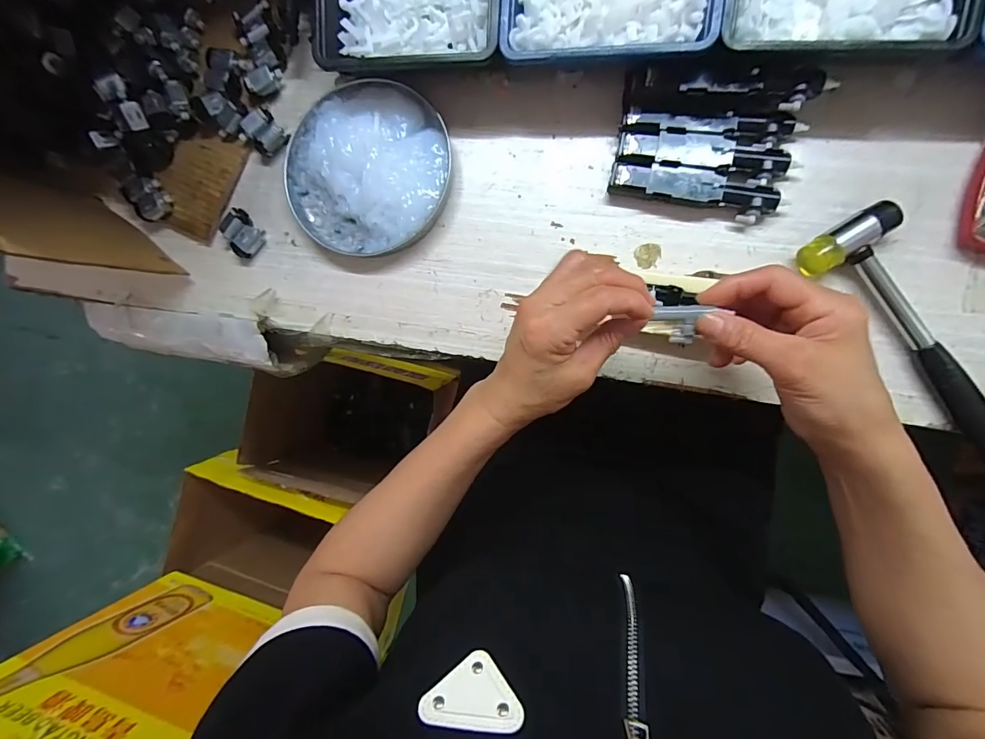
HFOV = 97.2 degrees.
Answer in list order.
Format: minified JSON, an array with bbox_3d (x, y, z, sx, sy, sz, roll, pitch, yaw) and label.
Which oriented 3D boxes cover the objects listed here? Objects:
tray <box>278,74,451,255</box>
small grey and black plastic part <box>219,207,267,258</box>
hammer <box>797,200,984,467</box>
[{"bbox_3d":[-0.108,-0.170,0.367,0.142,0.028,0.141,0,91,9],"label":"tray"},{"bbox_3d":[-0.226,-0.122,0.392,0.029,0.016,0.036,-41,84,8],"label":"small grey and black plastic part"},{"bbox_3d":[0.308,-0.006,0.300,0.060,0.021,0.229,-34,85,8],"label":"hammer"}]

